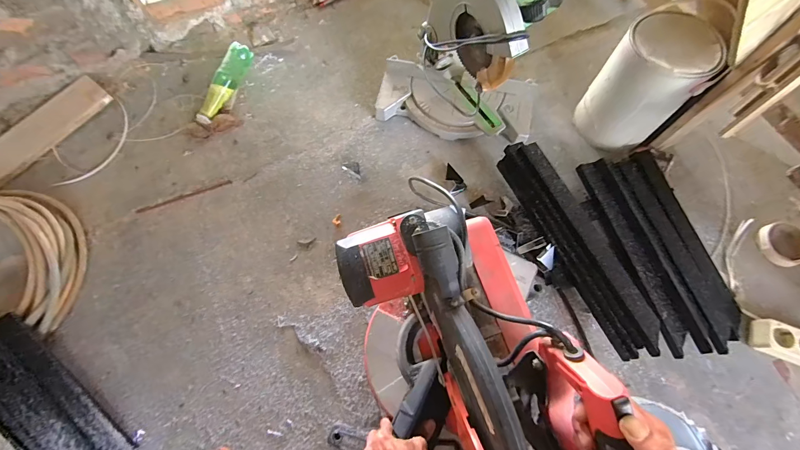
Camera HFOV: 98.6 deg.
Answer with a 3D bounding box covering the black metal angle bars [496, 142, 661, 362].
[{"bbox_3d":[0.352,0.032,0.706,0.085,0.086,0.462,-23,71,-8],"label":"black metal angle bars"}]

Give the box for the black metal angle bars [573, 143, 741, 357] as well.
[{"bbox_3d":[0.550,0.041,0.724,0.198,0.044,0.421,-16,70,-6],"label":"black metal angle bars"}]

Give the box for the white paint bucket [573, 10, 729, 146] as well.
[{"bbox_3d":[0.531,-0.303,0.762,0.172,0.245,0.173,0,70,0],"label":"white paint bucket"}]

